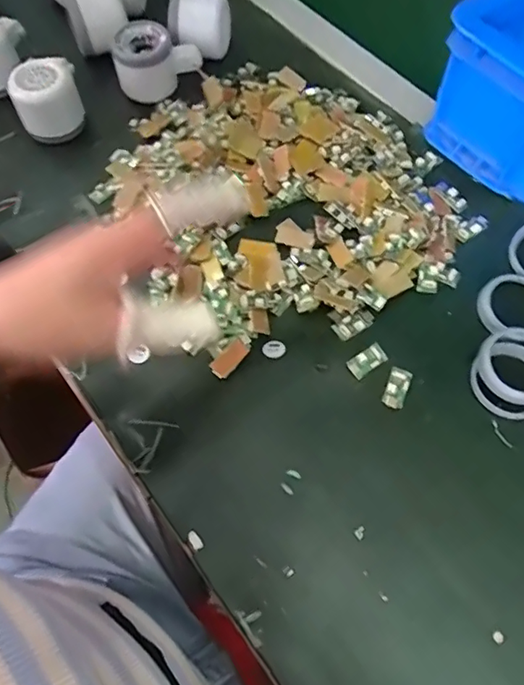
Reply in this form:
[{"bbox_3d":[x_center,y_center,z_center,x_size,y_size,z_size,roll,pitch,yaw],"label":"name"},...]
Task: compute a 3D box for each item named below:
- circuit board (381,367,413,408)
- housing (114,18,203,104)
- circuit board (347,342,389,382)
[{"bbox_3d":[0.104,0.035,0.397,0.016,0.004,0.032,20,67,11],"label":"circuit board"},{"bbox_3d":[-0.113,-0.305,0.553,0.086,0.060,0.065,-15,66,-5],"label":"housing"},{"bbox_3d":[0.082,0.014,0.405,0.032,0.005,0.016,-34,69,-13],"label":"circuit board"}]

